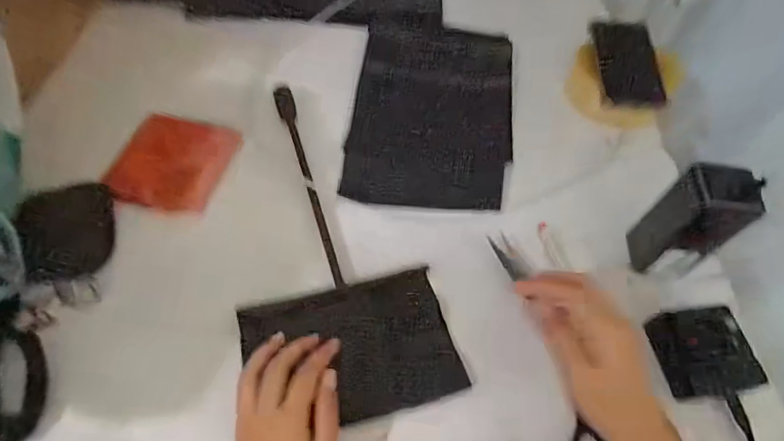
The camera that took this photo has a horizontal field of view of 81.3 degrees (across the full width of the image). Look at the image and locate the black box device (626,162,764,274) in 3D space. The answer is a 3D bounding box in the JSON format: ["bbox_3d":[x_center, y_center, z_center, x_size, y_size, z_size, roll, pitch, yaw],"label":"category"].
[{"bbox_3d":[0.279,0.003,0.434,0.050,0.134,0.058,-1,58,-7],"label":"black box device"}]

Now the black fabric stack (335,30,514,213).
[{"bbox_3d":[0.055,-0.147,0.585,0.201,0.006,0.299,7,59,0],"label":"black fabric stack"}]

